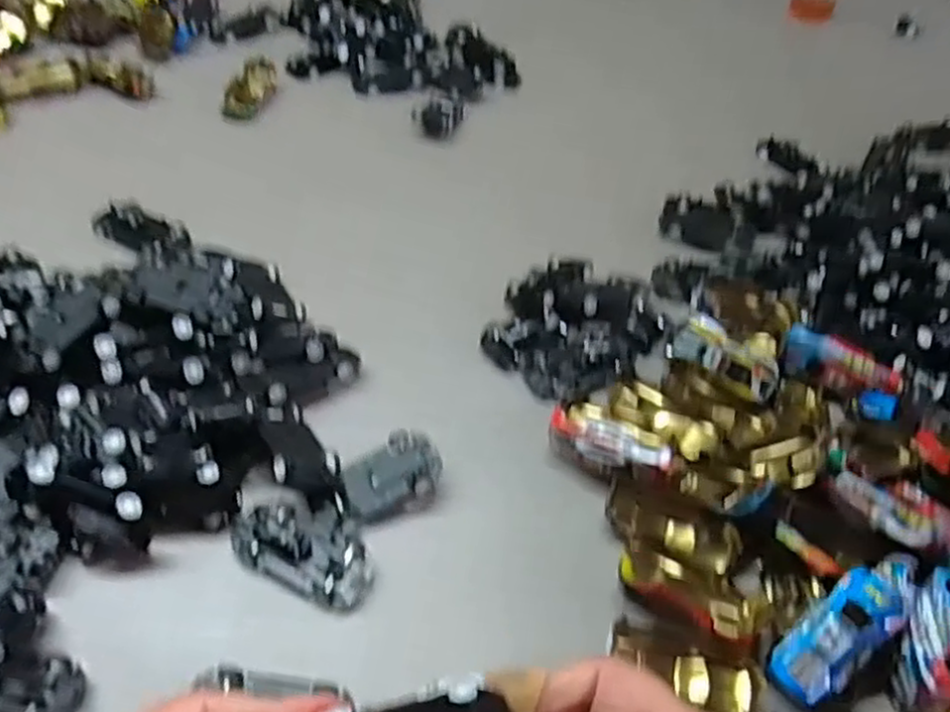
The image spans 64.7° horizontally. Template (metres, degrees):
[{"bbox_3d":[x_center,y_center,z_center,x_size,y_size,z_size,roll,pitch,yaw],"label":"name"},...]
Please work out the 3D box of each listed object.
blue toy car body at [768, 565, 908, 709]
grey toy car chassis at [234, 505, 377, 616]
[{"bbox_3d":[0.154,0.117,0.316,0.068,0.013,0.027,-40,61,-10],"label":"blue toy car body"},{"bbox_3d":[-0.075,0.085,0.337,0.065,0.014,0.038,25,49,15],"label":"grey toy car chassis"}]

